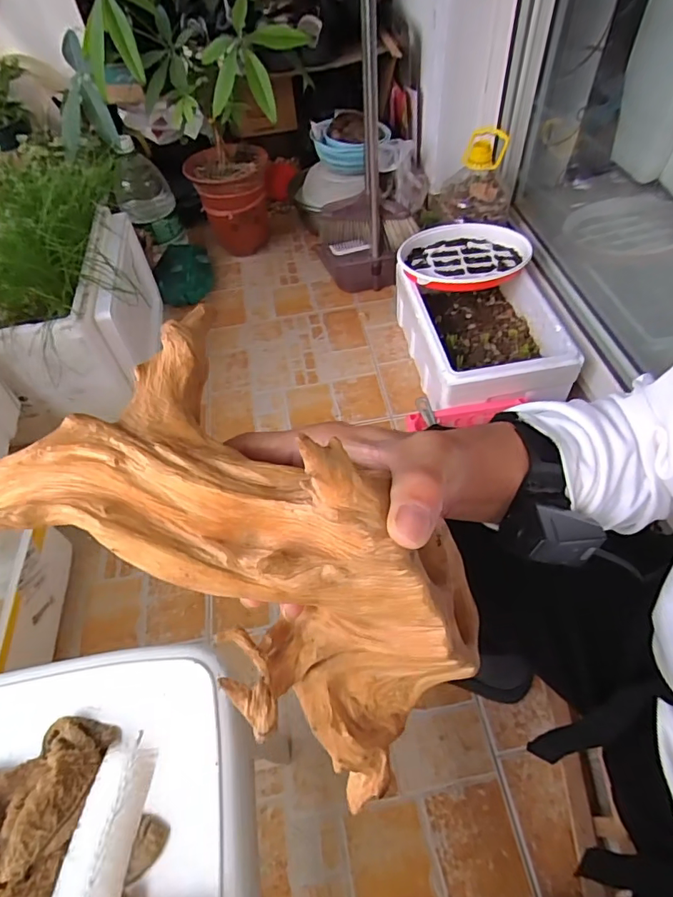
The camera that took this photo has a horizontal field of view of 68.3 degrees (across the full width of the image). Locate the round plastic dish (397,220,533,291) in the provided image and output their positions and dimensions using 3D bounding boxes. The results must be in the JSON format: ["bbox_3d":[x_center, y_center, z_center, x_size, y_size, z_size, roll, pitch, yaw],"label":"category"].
[{"bbox_3d":[0.283,-0.430,1.106,0.285,0.033,0.202,-11,53,-2],"label":"round plastic dish"}]

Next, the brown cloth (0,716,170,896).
[{"bbox_3d":[-0.194,0.235,0.319,0.147,0.034,0.112,9,55,12],"label":"brown cloth"}]

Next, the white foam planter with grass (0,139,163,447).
[{"bbox_3d":[-0.586,-0.325,1.060,0.340,0.343,0.479,-7,53,1],"label":"white foam planter with grass"}]

